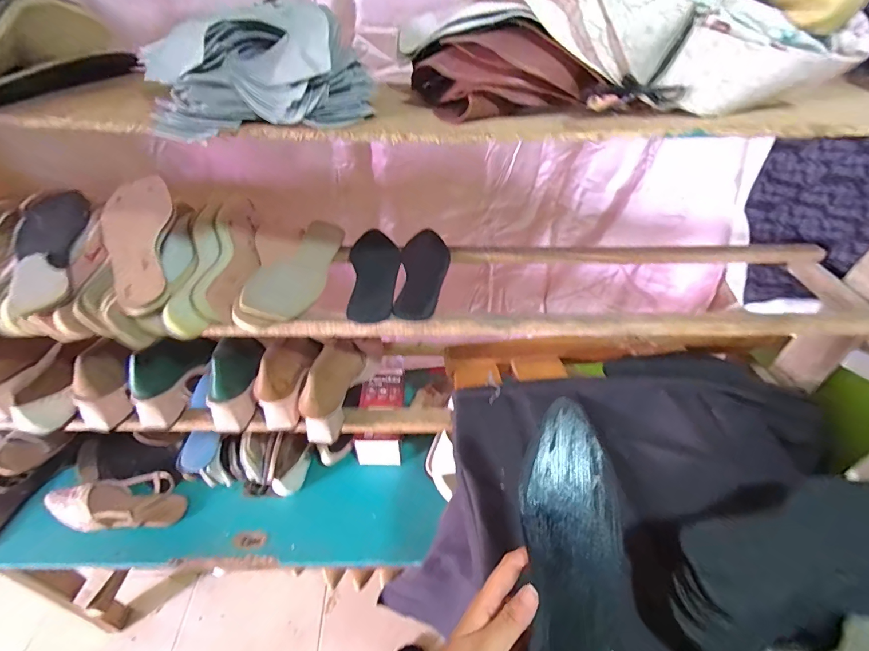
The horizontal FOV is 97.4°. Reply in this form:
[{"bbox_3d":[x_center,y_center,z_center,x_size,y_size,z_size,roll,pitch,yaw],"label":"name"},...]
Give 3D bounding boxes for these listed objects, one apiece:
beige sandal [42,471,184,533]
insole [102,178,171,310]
[{"bbox_3d":[-0.626,0.349,0.749,0.255,0.042,0.095,-5,43,-8],"label":"beige sandal"},{"bbox_3d":[-0.375,-0.113,0.483,0.071,0.018,0.245,-14,60,-17],"label":"insole"}]

